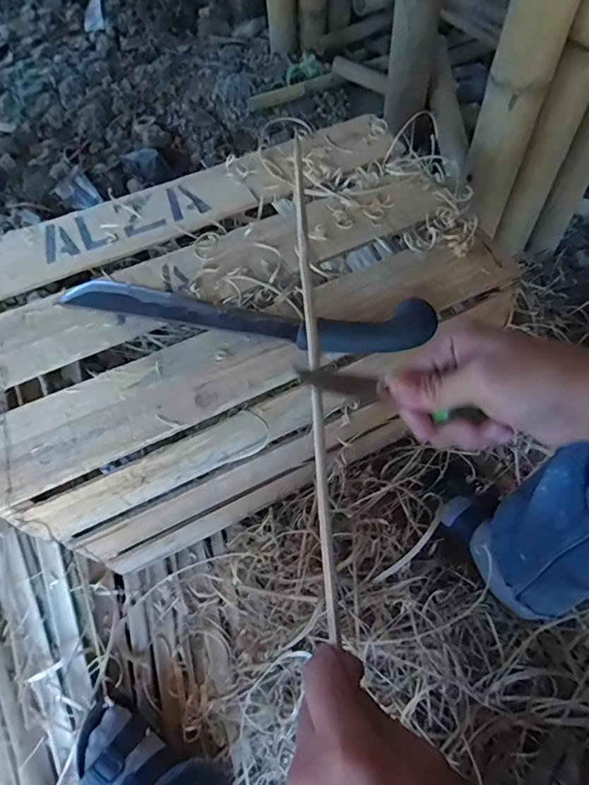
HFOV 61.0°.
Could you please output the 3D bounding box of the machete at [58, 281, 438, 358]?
[{"bbox_3d":[-0.057,-0.082,0.526,0.400,0.028,0.073,6,63,4],"label":"machete"}]

